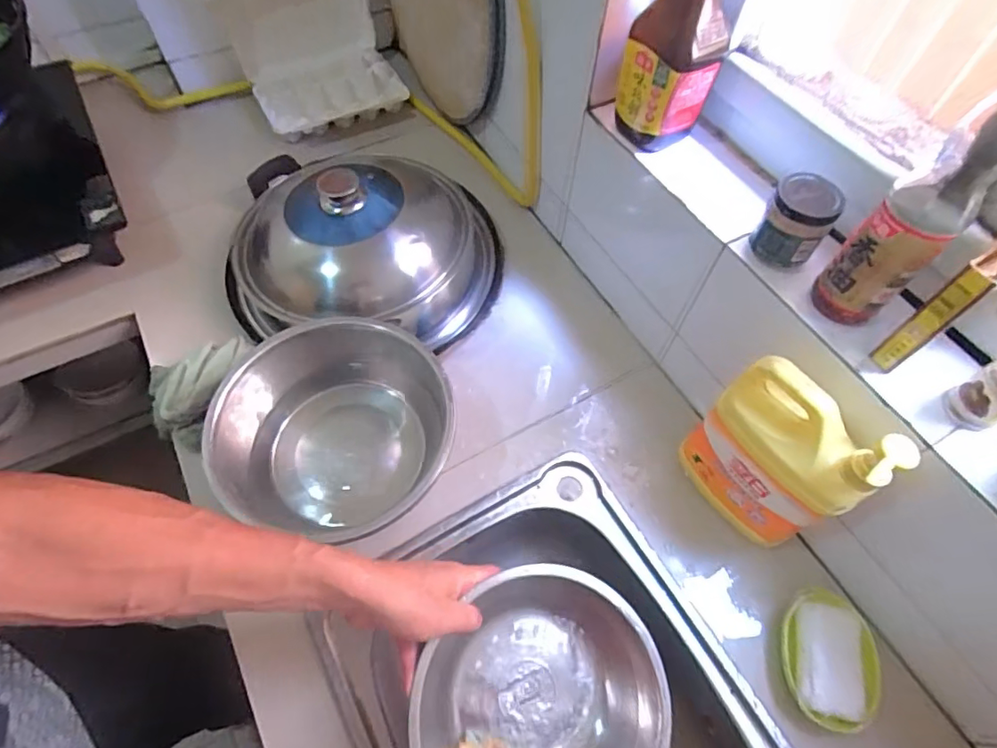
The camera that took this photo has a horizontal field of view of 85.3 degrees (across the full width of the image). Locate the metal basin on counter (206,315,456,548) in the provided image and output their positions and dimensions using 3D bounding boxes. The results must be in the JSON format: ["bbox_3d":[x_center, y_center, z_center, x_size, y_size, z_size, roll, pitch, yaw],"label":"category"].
[{"bbox_3d":[-0.170,0.060,0.621,0.240,0.108,0.227,1,60,-1],"label":"metal basin on counter"}]

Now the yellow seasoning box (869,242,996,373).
[{"bbox_3d":[0.359,-0.053,0.439,0.058,0.121,0.022,-33,66,-19],"label":"yellow seasoning box"}]

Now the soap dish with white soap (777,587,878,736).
[{"bbox_3d":[0.337,0.291,0.555,0.085,0.029,0.122,10,60,4],"label":"soap dish with white soap"}]

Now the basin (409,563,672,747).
[{"bbox_3d":[0.040,0.301,0.506,0.229,0.082,0.229,3,73,-10],"label":"basin"}]

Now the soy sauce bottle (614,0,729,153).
[{"bbox_3d":[0.181,-0.352,0.519,0.074,0.264,0.078,-30,65,-17],"label":"soy sauce bottle"}]

